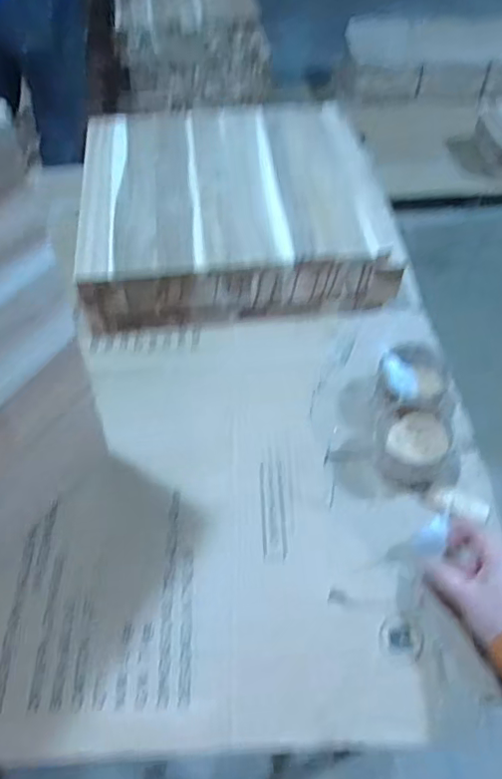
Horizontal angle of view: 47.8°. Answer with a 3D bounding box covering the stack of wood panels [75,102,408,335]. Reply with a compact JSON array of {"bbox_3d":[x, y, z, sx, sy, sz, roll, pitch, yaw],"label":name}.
[{"bbox_3d":[-0.029,-0.263,0.825,0.400,0.096,0.346,-5,55,-3],"label":"stack of wood panels"}]

